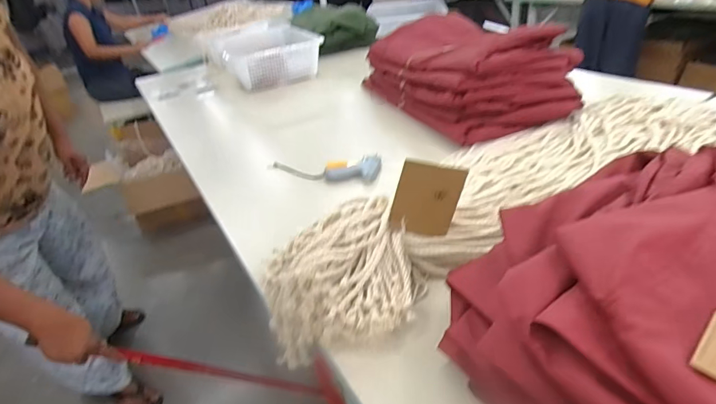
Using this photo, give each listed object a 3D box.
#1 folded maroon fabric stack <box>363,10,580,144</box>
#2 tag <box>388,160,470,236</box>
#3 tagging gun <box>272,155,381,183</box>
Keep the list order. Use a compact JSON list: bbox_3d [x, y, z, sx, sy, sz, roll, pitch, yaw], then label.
[{"bbox_3d":[0.281,-0.367,1.104,0.336,0.193,0.538,-18,34,-15],"label":"folded maroon fabric stack"},{"bbox_3d":[0.094,-0.002,0.552,0.087,0.105,0.009,9,27,-7],"label":"tag"},{"bbox_3d":[-0.077,-0.073,0.902,0.256,0.037,0.090,-1,33,10],"label":"tagging gun"}]

